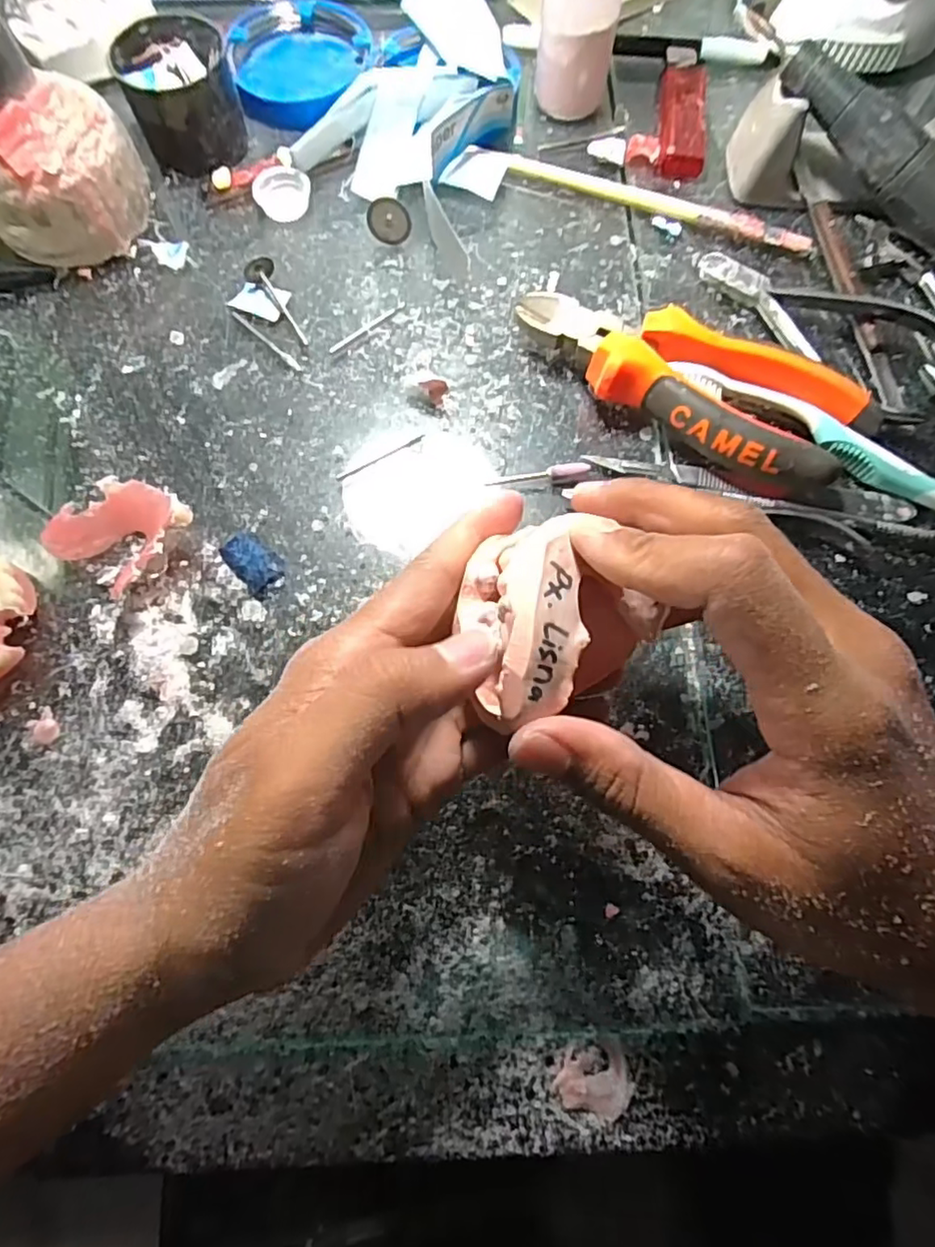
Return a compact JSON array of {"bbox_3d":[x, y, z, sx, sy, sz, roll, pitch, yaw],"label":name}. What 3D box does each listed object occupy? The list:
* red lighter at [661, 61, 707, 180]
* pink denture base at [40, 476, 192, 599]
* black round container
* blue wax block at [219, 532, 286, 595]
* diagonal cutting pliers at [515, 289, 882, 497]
[{"bbox_3d":[0.115,-0.270,0.325,0.023,0.009,0.073,5,73,1],"label":"red lighter"},{"bbox_3d":[-0.139,-0.037,0.246,0.044,0.017,0.044,34,76,9],"label":"pink denture base"},{"bbox_3d":[-0.138,-0.258,0.300,0.049,0.039,0.055,-19,75,-6],"label":"black round container"},{"bbox_3d":[-0.088,-0.026,0.249,0.017,0.005,0.025,-43,78,-12],"label":"blue wax block"},{"bbox_3d":[0.093,-0.107,0.264,0.149,0.026,0.056,32,76,9],"label":"diagonal cutting pliers"}]

